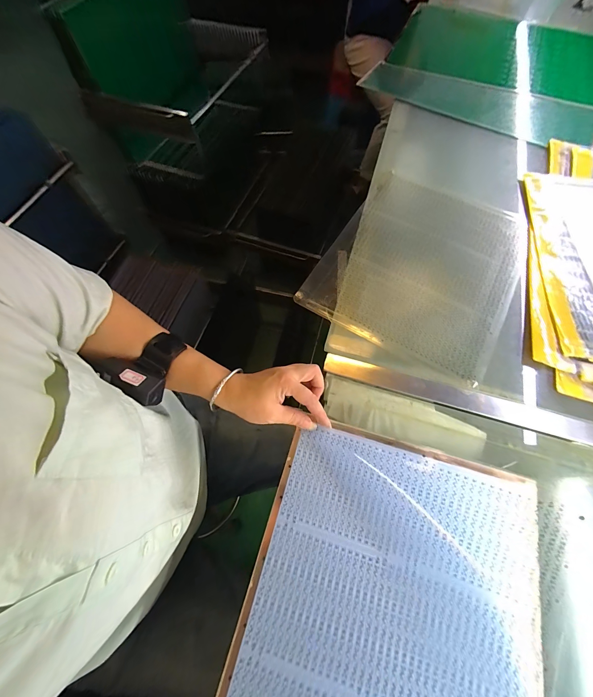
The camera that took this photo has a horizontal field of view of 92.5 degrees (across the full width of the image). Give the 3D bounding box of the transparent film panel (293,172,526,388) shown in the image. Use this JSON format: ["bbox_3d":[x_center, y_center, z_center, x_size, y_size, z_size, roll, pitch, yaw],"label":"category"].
[{"bbox_3d":[0.219,-0.153,0.495,0.295,0.010,0.382,30,69,12],"label":"transparent film panel"}]

